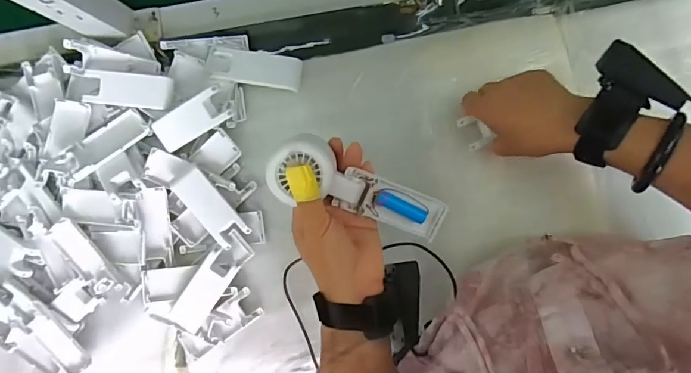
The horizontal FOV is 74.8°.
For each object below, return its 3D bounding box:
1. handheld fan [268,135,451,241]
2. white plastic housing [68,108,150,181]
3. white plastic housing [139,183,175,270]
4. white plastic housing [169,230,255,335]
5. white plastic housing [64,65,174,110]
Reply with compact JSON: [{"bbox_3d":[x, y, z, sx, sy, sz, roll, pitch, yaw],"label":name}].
[{"bbox_3d":[0.010,0.002,0.405,0.162,0.043,0.055,19,91,-18],"label":"handheld fan"},{"bbox_3d":[-0.273,-0.050,0.516,0.094,0.011,0.039,-40,85,-10],"label":"white plastic housing"},{"bbox_3d":[-0.223,0.048,0.527,0.031,0.023,0.092,-3,89,6],"label":"white plastic housing"},{"bbox_3d":[-0.157,0.114,0.530,0.039,0.028,0.126,35,92,5],"label":"white plastic housing"},{"bbox_3d":[-0.268,-0.115,0.532,0.130,0.022,0.040,7,90,5],"label":"white plastic housing"}]

